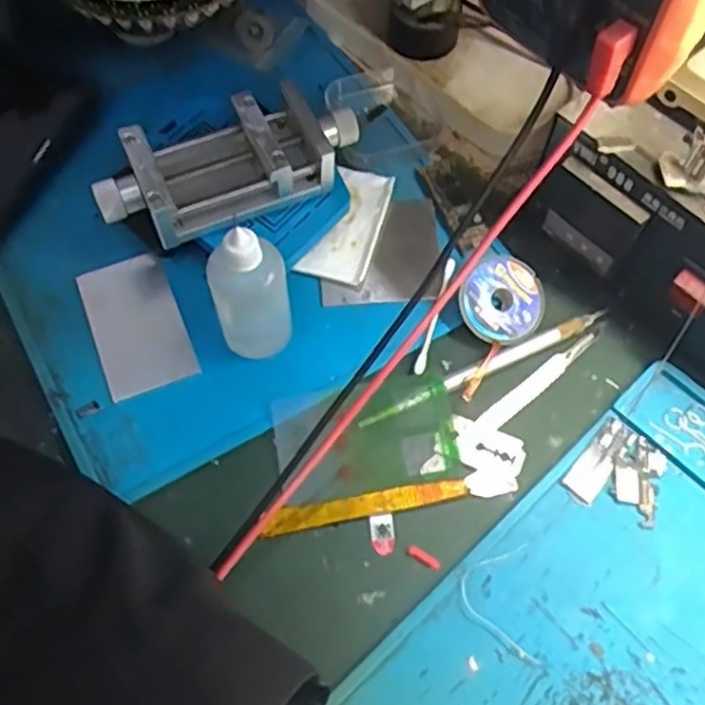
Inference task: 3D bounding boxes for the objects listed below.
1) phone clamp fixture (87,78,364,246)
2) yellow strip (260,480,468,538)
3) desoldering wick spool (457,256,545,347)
[{"bbox_3d":[-0.062,-0.092,0.373,0.137,0.051,0.055,-21,64,-11],"label":"phone clamp fixture"},{"bbox_3d":[0.006,0.070,0.327,0.092,0.004,0.011,-11,62,-5],"label":"yellow strip"},{"bbox_3d":[0.076,-0.026,0.366,0.043,0.009,0.045,38,74,-11],"label":"desoldering wick spool"}]

